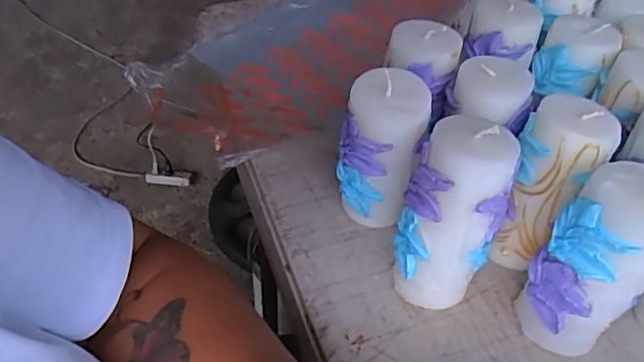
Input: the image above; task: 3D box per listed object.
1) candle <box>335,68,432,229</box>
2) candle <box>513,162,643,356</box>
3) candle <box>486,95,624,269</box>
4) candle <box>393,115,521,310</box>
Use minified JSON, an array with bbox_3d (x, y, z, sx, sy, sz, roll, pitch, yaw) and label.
[{"bbox_3d":[0.036,-0.011,0.356,0.050,0.115,0.040,9,45,6],"label":"candle"},{"bbox_3d":[0.146,0.047,0.304,0.049,0.112,0.051,-34,56,-31],"label":"candle"},{"bbox_3d":[0.140,0.003,0.347,0.051,0.103,0.053,17,47,14],"label":"candle"},{"bbox_3d":[0.074,0.021,0.325,0.055,0.114,0.056,12,46,9],"label":"candle"}]

